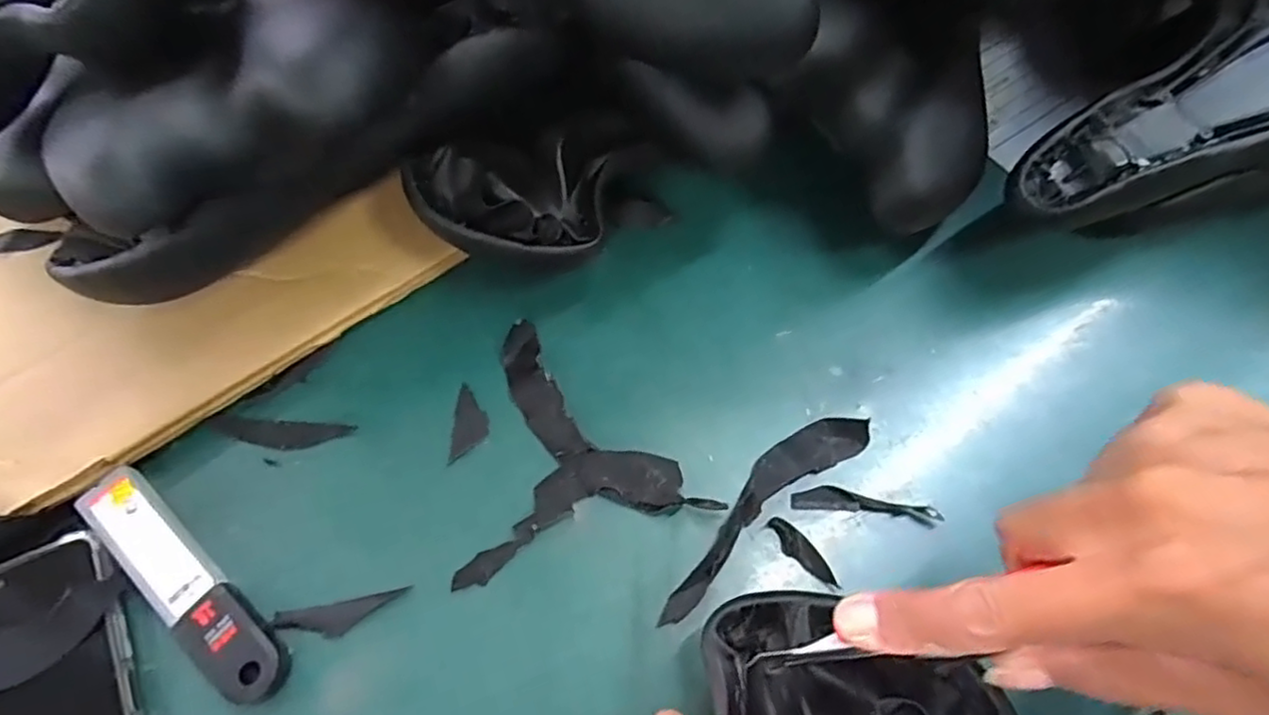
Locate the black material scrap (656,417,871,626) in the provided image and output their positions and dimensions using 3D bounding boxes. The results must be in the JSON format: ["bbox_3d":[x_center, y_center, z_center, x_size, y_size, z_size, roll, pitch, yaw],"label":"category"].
[{"bbox_3d":[0.056,0.066,0.299,0.126,0.007,0.027,-37,70,-16],"label":"black material scrap"}]

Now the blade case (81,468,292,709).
[{"bbox_3d":[-0.197,0.096,0.287,0.129,0.005,0.027,38,70,17],"label":"blade case"}]

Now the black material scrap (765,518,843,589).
[{"bbox_3d":[0.074,0.084,0.289,0.011,0.004,0.038,-39,70,-17],"label":"black material scrap"}]

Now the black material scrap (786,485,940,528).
[{"bbox_3d":[0.104,0.066,0.299,0.064,0.006,0.011,7,65,4],"label":"black material scrap"}]

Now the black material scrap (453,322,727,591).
[{"bbox_3d":[-0.037,0.035,0.316,0.111,0.008,0.114,-15,65,-7],"label":"black material scrap"}]

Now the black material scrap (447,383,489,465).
[{"bbox_3d":[-0.080,0.032,0.325,0.017,0.004,0.039,2,64,1],"label":"black material scrap"}]

